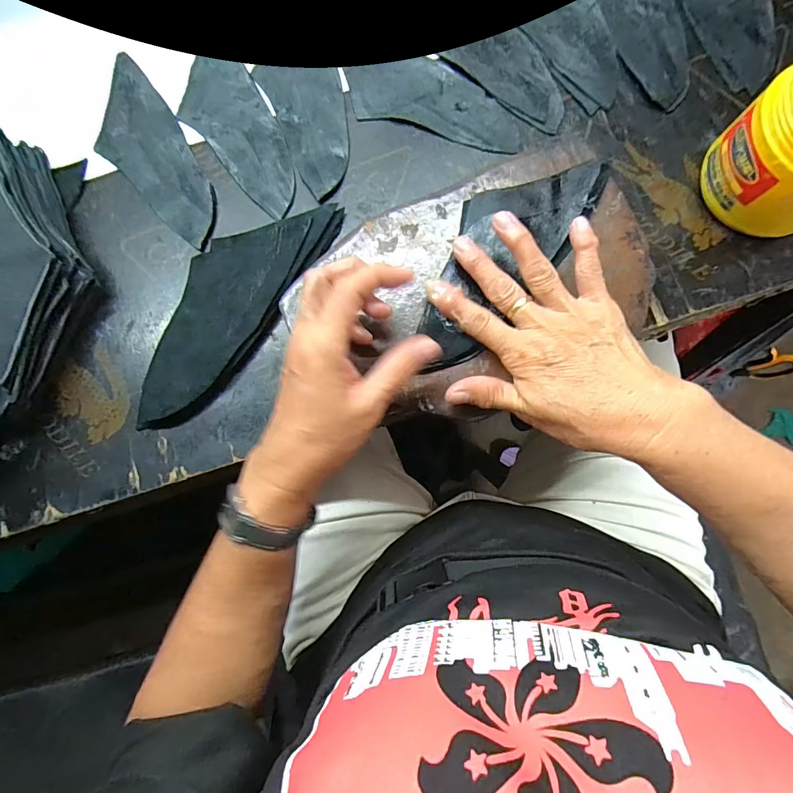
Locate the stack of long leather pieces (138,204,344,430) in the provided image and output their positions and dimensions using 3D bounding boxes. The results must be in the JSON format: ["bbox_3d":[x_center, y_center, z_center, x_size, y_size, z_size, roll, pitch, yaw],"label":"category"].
[{"bbox_3d":[-0.131,-0.074,0.325,0.072,0.016,0.214,37,85,7],"label":"stack of long leather pieces"}]

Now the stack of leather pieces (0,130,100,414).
[{"bbox_3d":[-0.279,-0.102,0.315,0.074,0.053,0.207,-15,82,1],"label":"stack of leather pieces"}]

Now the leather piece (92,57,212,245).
[{"bbox_3d":[-0.204,-0.204,0.353,0.064,0.009,0.174,-37,82,-3],"label":"leather piece"}]

